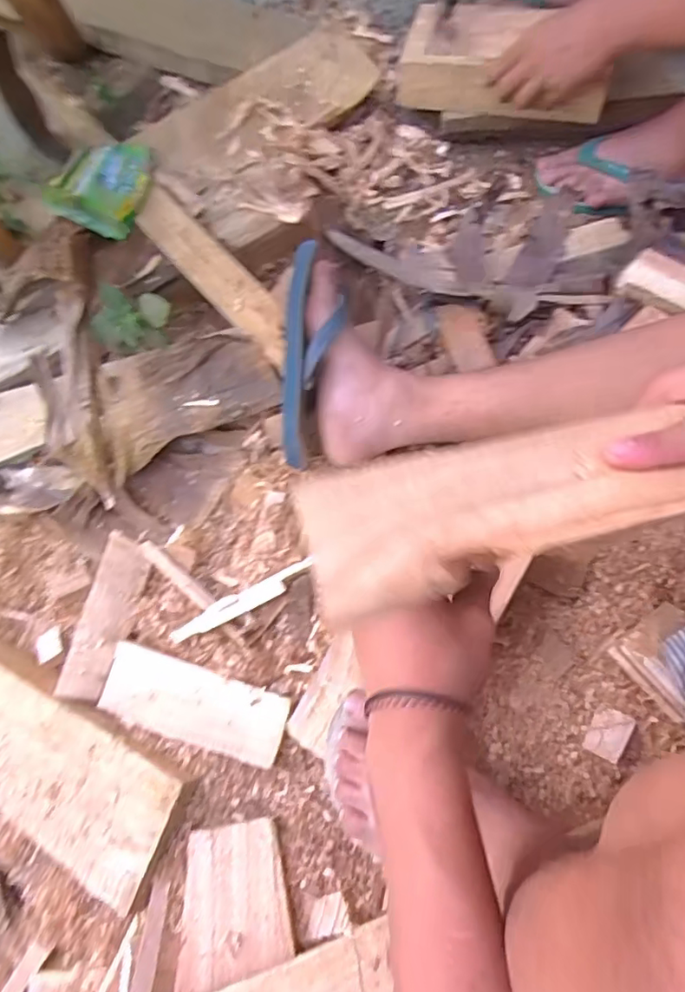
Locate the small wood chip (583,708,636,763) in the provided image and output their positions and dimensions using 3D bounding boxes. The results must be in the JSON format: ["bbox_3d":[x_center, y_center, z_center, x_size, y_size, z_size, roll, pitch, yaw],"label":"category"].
[{"bbox_3d":[0.217,0.194,0.449,0.029,0.004,0.038,18,71,39],"label":"small wood chip"}]

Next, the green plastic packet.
[{"bbox_3d":[-0.321,-0.423,0.740,0.093,0.051,0.163,10,67,4],"label":"green plastic packet"}]

